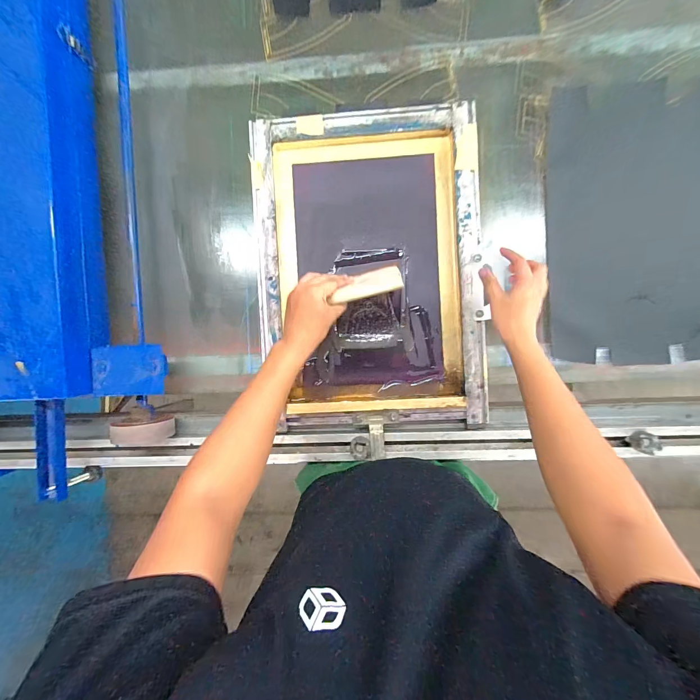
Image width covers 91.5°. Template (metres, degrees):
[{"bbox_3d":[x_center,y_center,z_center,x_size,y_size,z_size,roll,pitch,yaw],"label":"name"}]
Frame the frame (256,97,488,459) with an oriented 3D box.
[{"bbox_3d":[0.032,-0.134,0.609,0.387,0.055,0.547,-3,90,6],"label":"frame"}]

